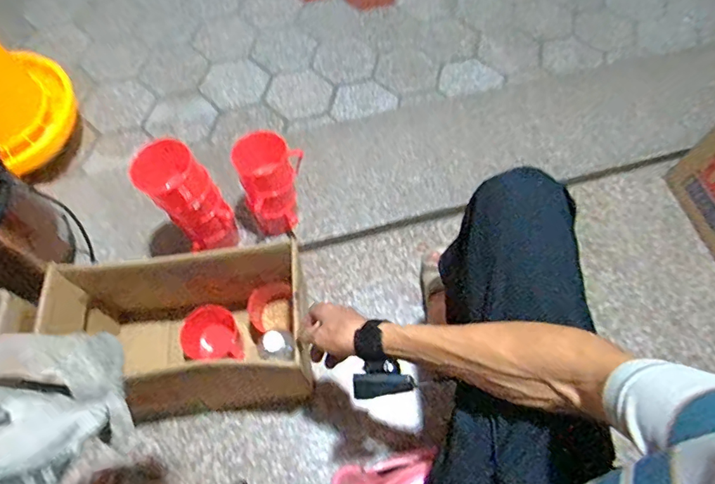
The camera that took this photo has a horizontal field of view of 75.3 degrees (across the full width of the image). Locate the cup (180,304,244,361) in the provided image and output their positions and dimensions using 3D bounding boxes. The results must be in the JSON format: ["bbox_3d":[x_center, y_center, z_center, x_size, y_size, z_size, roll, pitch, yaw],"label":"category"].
[{"bbox_3d":[-0.276,0.178,0.880,0.084,0.115,0.097,-13,67,-6],"label":"cup"}]

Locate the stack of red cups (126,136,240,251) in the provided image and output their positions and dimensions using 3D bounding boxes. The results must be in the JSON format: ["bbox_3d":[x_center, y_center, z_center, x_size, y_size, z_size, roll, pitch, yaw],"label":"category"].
[{"bbox_3d":[-0.293,-0.060,0.835,0.102,0.270,0.100,-35,70,-17],"label":"stack of red cups"}]

